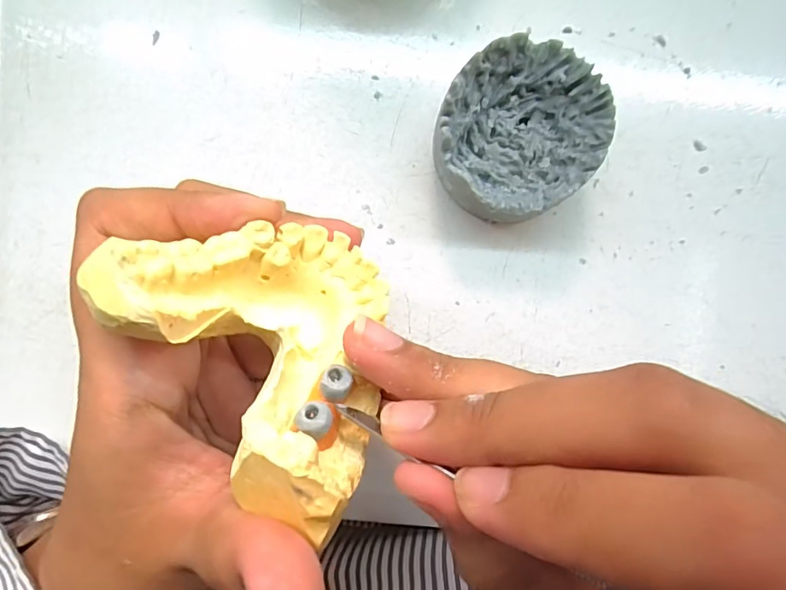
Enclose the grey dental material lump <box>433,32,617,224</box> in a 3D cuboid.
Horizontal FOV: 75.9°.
[{"bbox_3d":[0.039,-0.051,0.161,0.050,0.028,0.047,0,94,0],"label":"grey dental material lump"}]

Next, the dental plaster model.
[{"bbox_3d":[-0.027,0.014,0.114,0.065,0.057,0.028,50,130,8],"label":"dental plaster model"}]

